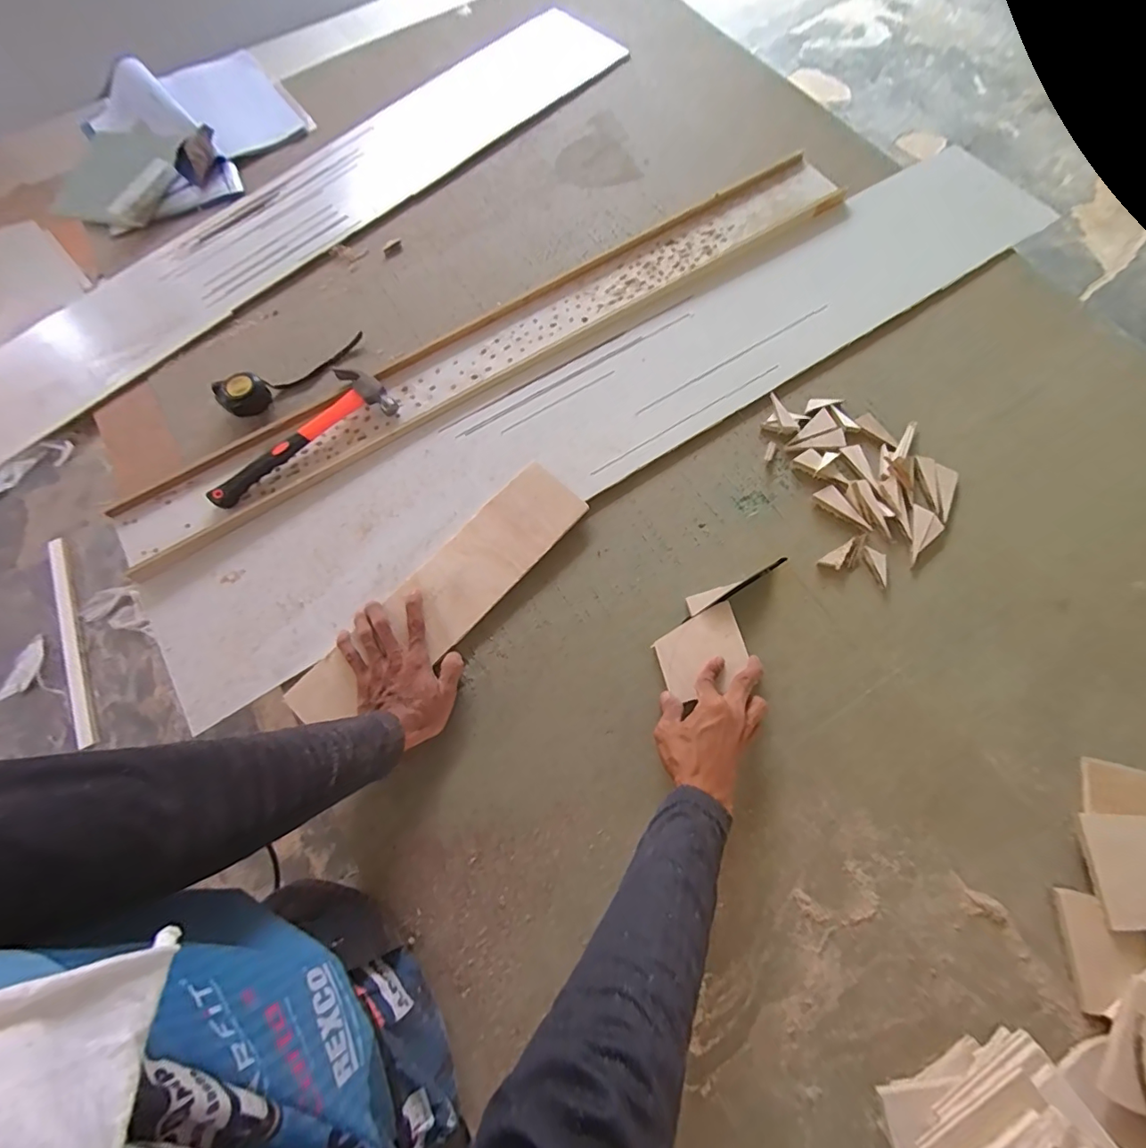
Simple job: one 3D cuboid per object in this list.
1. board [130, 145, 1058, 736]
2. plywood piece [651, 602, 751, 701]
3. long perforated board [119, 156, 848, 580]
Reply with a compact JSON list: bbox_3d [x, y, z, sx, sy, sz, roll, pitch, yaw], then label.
[{"bbox_3d":[0.065,-0.254,0.697,1.354,0.026,0.231,-32,74,-7],"label":"board"},{"bbox_3d":[0.151,0.089,0.578,0.111,0.010,0.076,-30,74,-7],"label":"plywood piece"},{"bbox_3d":[-0.101,-0.333,0.728,1.140,0.018,0.116,-31,74,-7],"label":"long perforated board"}]

